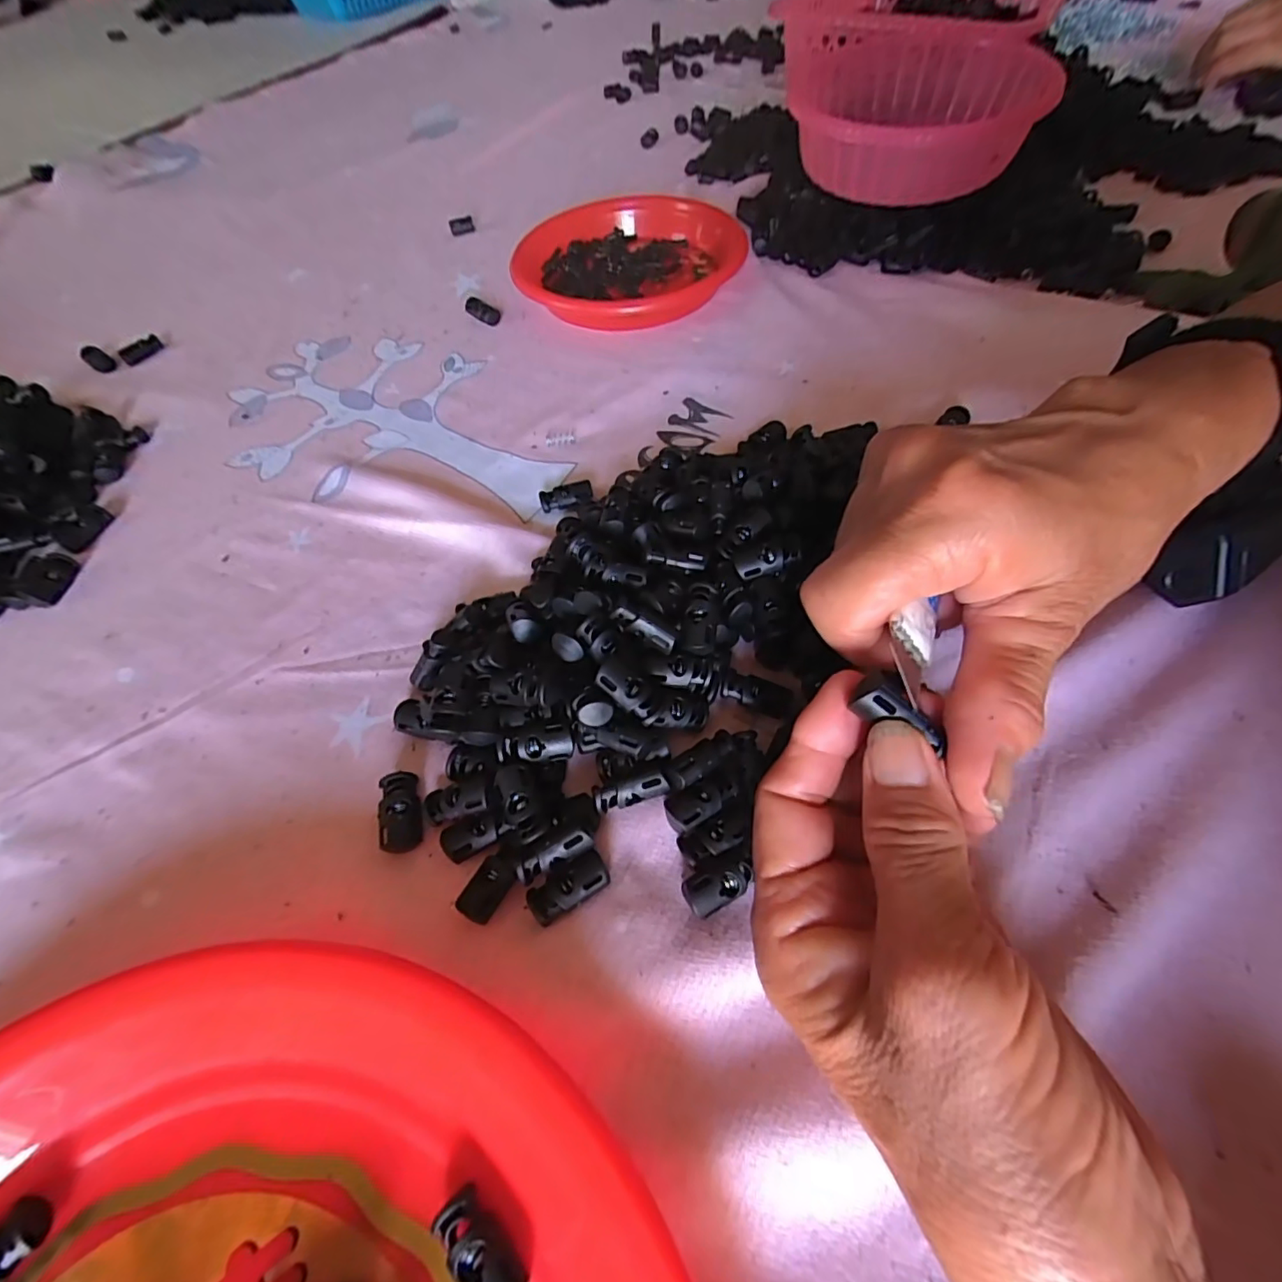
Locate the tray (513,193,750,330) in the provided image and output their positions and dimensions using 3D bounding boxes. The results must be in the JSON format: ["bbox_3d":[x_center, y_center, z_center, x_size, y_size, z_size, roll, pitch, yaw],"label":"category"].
[{"bbox_3d":[-0.009,-0.278,0.409,0.155,0.024,0.158,21,62,15],"label":"tray"}]

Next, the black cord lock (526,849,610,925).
[{"bbox_3d":[-0.025,0.083,0.187,0.027,0.006,0.014,-30,61,-15],"label":"black cord lock"}]

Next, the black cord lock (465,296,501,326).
[{"bbox_3d":[-0.115,-0.237,0.400,0.032,0.011,0.009,33,65,21],"label":"black cord lock"}]

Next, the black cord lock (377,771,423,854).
[{"bbox_3d":[-0.089,0.063,0.206,0.013,0.010,0.027,-11,58,-4],"label":"black cord lock"}]

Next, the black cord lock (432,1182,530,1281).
[{"bbox_3d":[-0.041,0.155,0.141,0.027,0.008,0.012,37,67,23],"label":"black cord lock"}]

